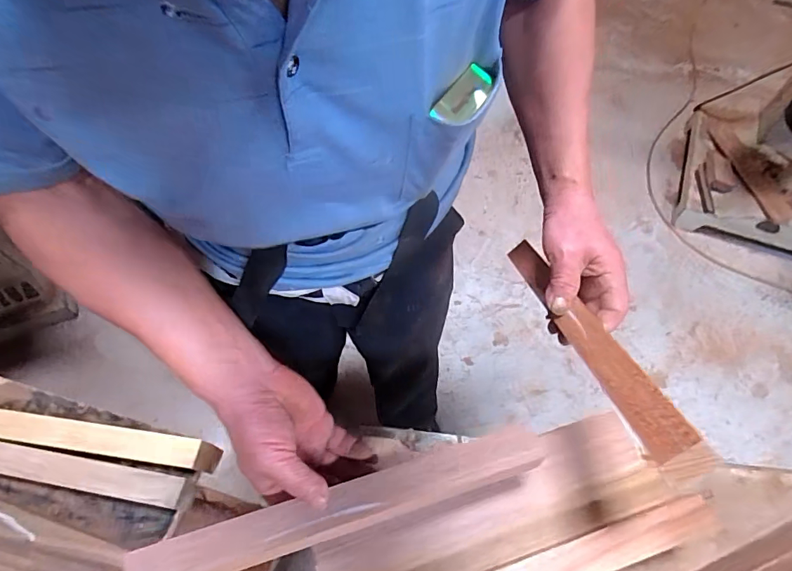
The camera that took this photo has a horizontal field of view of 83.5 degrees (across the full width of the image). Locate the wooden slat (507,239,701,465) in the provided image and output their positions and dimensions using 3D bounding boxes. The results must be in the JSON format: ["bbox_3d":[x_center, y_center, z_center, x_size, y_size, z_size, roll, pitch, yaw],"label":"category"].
[{"bbox_3d":[0.158,0.029,0.404,0.007,0.032,0.311,36,19,-19],"label":"wooden slat"}]

